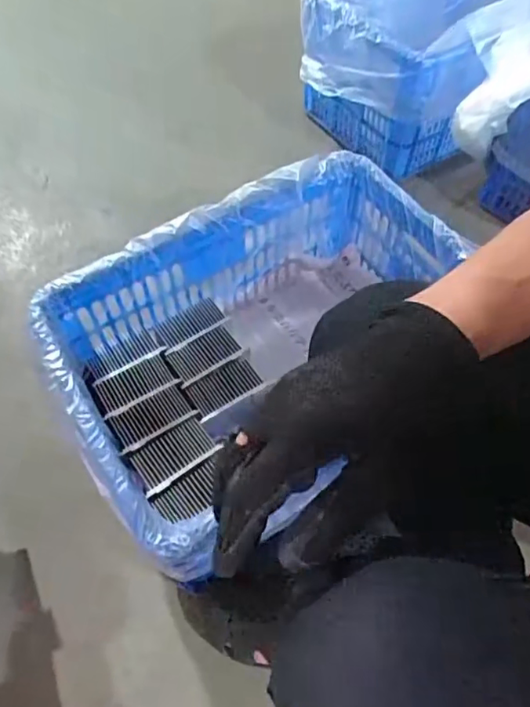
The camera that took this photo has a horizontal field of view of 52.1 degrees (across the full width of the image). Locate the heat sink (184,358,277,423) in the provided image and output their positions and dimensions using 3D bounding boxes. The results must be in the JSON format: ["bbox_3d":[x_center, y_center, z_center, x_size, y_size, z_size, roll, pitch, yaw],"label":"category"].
[{"bbox_3d":[-0.046,0.046,0.718,0.104,0.023,0.056,-26,62,-16],"label":"heat sink"}]

